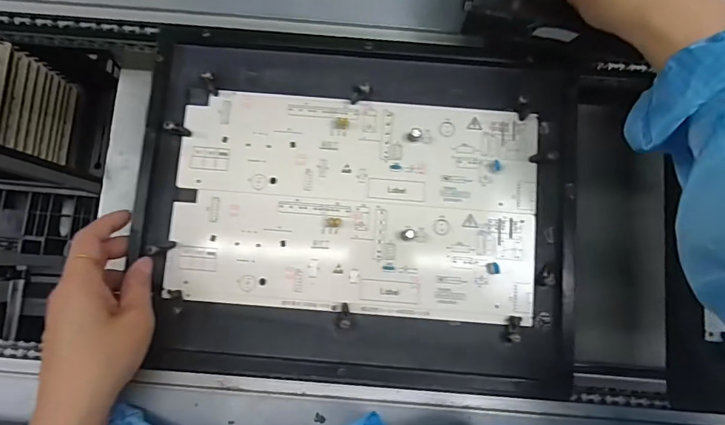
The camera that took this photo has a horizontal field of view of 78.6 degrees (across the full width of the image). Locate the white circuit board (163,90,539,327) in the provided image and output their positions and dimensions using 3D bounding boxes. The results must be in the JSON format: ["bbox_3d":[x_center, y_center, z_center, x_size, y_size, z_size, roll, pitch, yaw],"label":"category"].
[{"bbox_3d":[-0.005,-0.009,0.362,0.286,0.010,0.172,4,84,2],"label":"white circuit board"}]

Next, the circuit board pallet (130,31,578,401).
[{"bbox_3d":[-0.002,-0.005,0.363,0.338,0.027,0.275,3,84,2],"label":"circuit board pallet"}]

